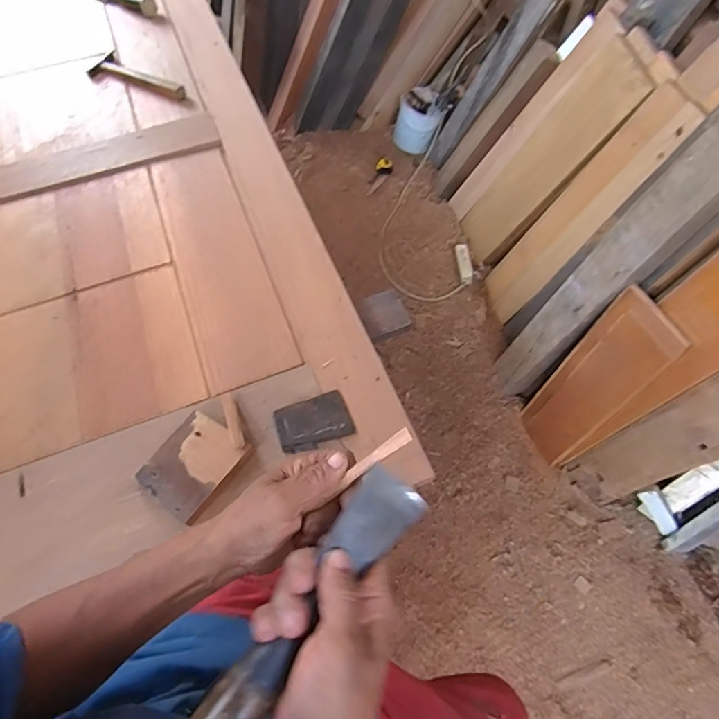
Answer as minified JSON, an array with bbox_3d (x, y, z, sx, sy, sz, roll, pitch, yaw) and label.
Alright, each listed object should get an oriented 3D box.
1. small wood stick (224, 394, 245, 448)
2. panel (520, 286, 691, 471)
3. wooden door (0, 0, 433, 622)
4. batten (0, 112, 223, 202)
[{"bbox_3d":[-0.185,0.088,0.694,0.018,0.010,0.104,-20,49,-9],"label":"small wood stick"},{"bbox_3d":[0.579,0.074,1.210,0.017,0.568,0.182,-15,58,-23],"label":"panel"},{"bbox_3d":[-0.656,-0.528,1.052,0.815,0.048,2.006,-20,63,-8],"label":"wooden door"},{"bbox_3d":[-0.590,-0.418,0.998,0.582,0.027,0.129,-22,64,-10],"label":"batten"}]

